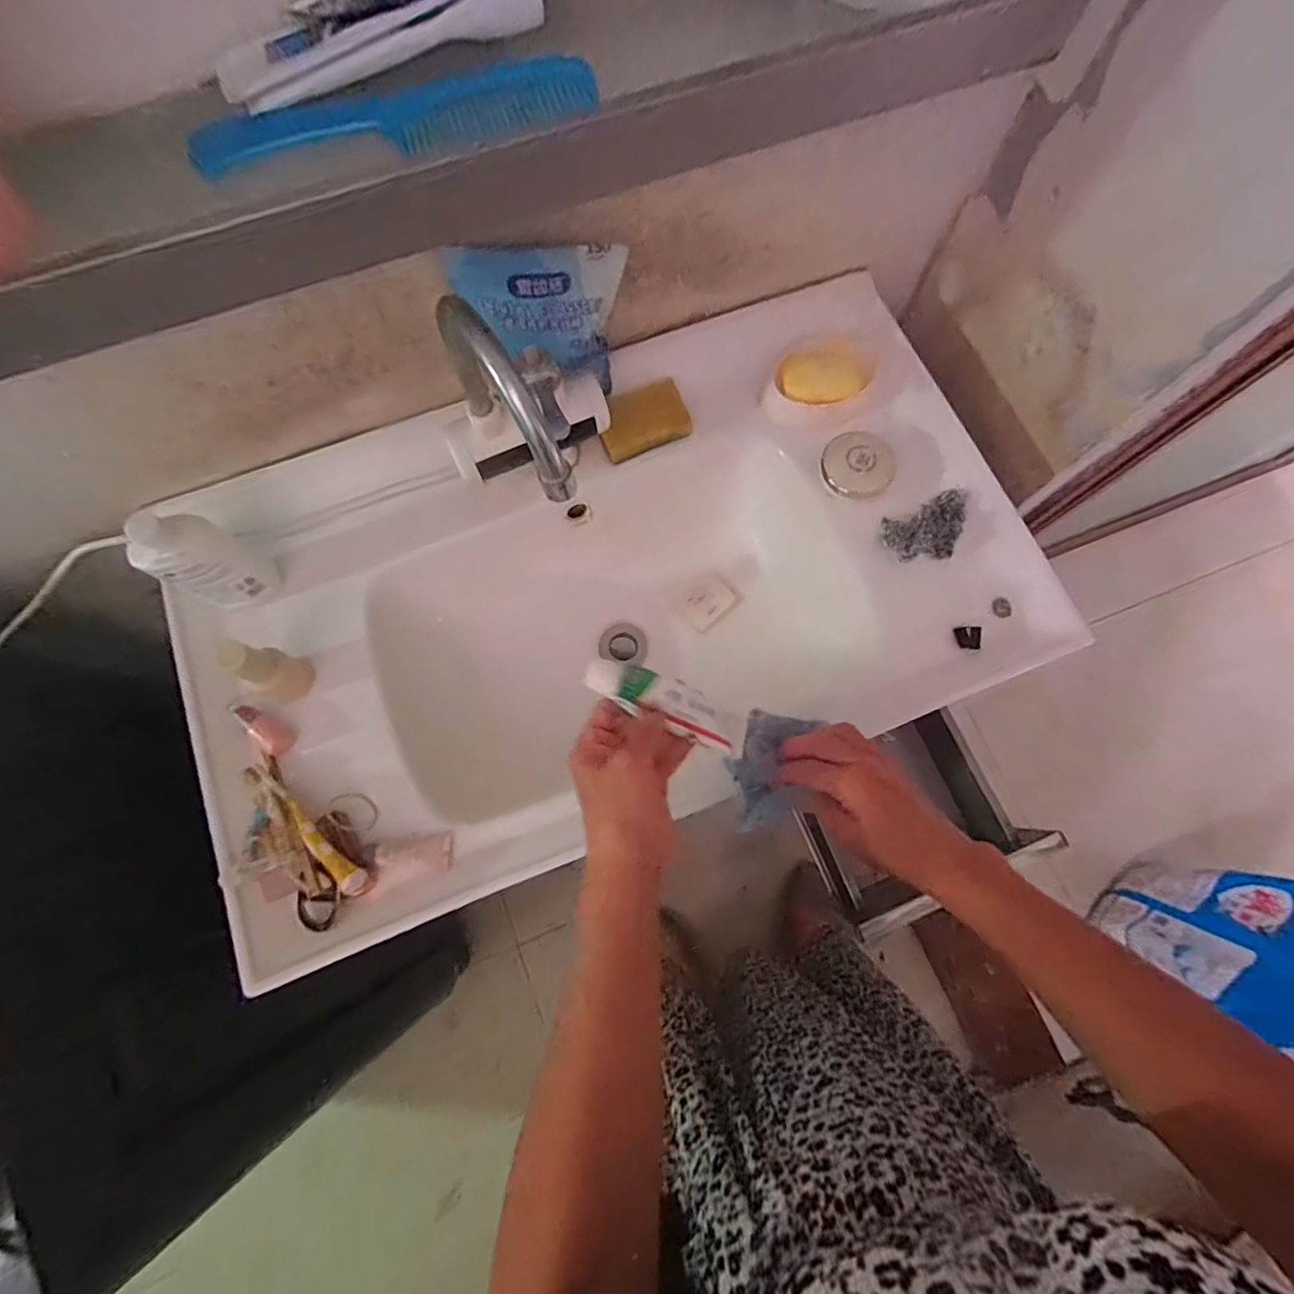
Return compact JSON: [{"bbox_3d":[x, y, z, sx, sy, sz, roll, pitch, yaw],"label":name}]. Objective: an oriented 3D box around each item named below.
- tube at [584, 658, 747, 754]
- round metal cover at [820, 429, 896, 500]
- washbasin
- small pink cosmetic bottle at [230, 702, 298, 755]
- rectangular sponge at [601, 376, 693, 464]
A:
[{"bbox_3d":[0.015,0.040,0.439,0.124,0.017,0.036,25,77,-7],"label":"tube"},{"bbox_3d":[0.214,-0.184,0.595,0.072,0.017,0.066,-6,100,5],"label":"round metal cover"},{"bbox_3d":[-0.036,-0.049,0.633,0.799,0.197,0.458,-21,76,-4],"label":"washbasin"},{"bbox_3d":[-0.350,0.071,0.538,0.063,0.016,0.022,39,79,10],"label":"small pink cosmetic bottle"},{"bbox_3d":[-0.002,-0.231,0.604,0.093,0.049,0.044,-21,76,-4],"label":"rectangular sponge"}]

